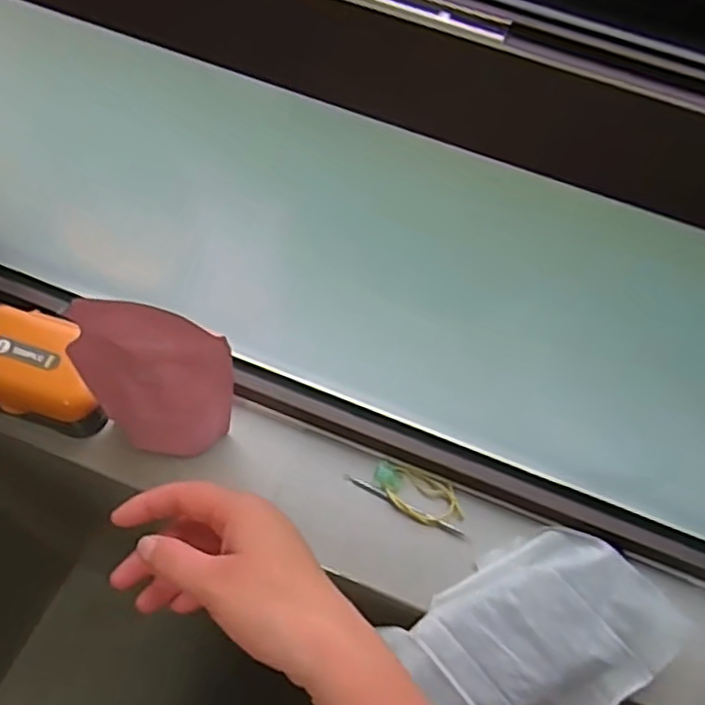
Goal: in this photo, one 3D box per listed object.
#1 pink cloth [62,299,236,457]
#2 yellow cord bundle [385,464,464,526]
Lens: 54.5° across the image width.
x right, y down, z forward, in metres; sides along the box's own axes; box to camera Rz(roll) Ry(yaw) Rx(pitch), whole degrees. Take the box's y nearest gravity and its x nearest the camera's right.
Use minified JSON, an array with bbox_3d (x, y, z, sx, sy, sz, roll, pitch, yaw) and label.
[{"bbox_3d":[-0.146,0.027,0.503,0.113,0.174,0.036,7,61,0],"label":"pink cloth"},{"bbox_3d":[0.061,0.120,0.566,0.066,0.008,0.040,23,62,9],"label":"yellow cord bundle"}]

